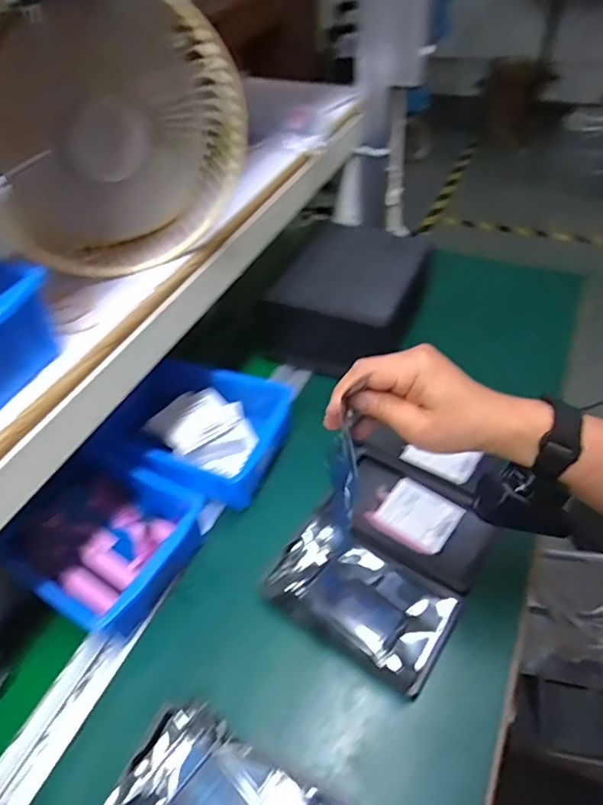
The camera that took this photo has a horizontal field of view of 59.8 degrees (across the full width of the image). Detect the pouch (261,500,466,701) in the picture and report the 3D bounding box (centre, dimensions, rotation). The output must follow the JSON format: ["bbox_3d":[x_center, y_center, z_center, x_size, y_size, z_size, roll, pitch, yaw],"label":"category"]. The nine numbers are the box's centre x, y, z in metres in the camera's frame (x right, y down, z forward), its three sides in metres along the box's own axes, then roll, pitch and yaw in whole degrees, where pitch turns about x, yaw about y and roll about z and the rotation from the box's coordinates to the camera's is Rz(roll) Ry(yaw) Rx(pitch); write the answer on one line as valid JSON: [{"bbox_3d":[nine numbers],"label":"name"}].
[{"bbox_3d":[0.054,0.166,0.466,0.154,0.015,0.102,25,54,27],"label":"pouch"}]

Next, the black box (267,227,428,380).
[{"bbox_3d":[0.063,-0.139,0.693,0.165,0.092,0.194,13,49,16],"label":"black box"}]

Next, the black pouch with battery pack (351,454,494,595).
[{"bbox_3d":[0.106,0.115,0.520,0.146,0.024,0.092,26,55,28],"label":"black pouch with battery pack"}]

